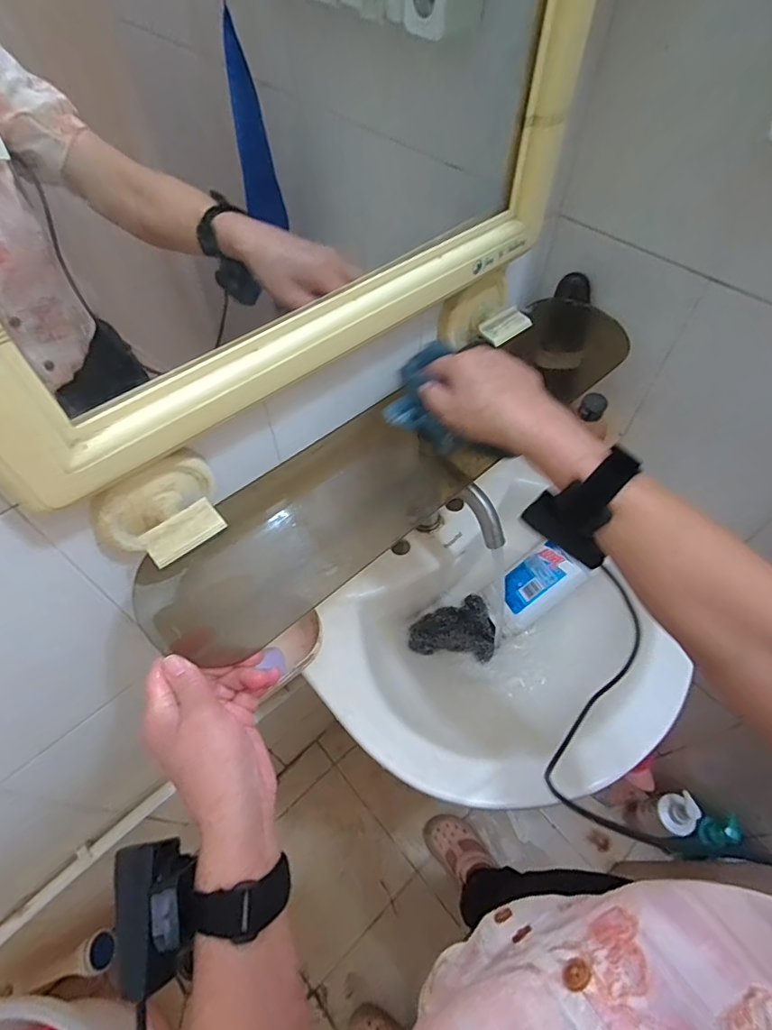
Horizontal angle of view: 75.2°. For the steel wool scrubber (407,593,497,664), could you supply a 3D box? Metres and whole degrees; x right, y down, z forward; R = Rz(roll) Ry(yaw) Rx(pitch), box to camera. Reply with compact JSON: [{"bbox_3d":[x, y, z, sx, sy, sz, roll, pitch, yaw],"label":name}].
[{"bbox_3d":[0.096,0.172,0.722,0.118,0.019,0.089,-16,57,-11],"label":"steel wool scrubber"}]

